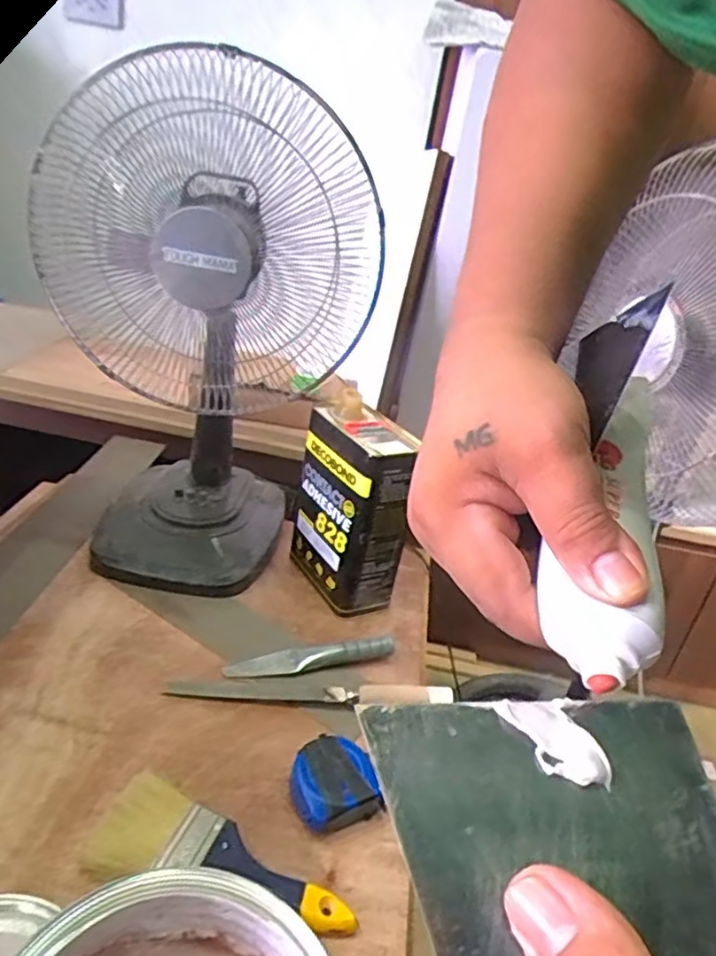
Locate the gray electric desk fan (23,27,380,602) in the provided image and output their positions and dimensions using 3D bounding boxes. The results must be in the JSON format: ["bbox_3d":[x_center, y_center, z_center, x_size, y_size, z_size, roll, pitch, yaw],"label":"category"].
[{"bbox_3d":[-0.214,-0.182,0.842,0.311,0.600,0.292,-10,32,-36],"label":"gray electric desk fan"}]

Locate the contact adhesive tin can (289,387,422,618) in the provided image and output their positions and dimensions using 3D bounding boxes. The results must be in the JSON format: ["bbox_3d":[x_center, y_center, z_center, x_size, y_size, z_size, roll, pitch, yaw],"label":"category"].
[{"bbox_3d":[-0.005,0.038,0.871,0.094,0.237,0.155,-9,32,-34],"label":"contact adhesive tin can"}]

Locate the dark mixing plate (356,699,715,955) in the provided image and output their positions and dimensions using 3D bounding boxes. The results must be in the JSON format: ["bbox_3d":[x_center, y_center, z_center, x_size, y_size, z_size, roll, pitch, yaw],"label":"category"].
[{"bbox_3d":[0.060,0.104,0.173,0.103,0.004,0.097,3,41,-14],"label":"dark mixing plate"}]

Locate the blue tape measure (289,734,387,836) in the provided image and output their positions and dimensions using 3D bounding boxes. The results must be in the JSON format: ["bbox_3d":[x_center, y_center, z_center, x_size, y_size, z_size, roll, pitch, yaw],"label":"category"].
[{"bbox_3d":[-0.023,0.285,0.611,0.081,0.043,0.069,-4,29,-27],"label":"blue tape measure"}]

